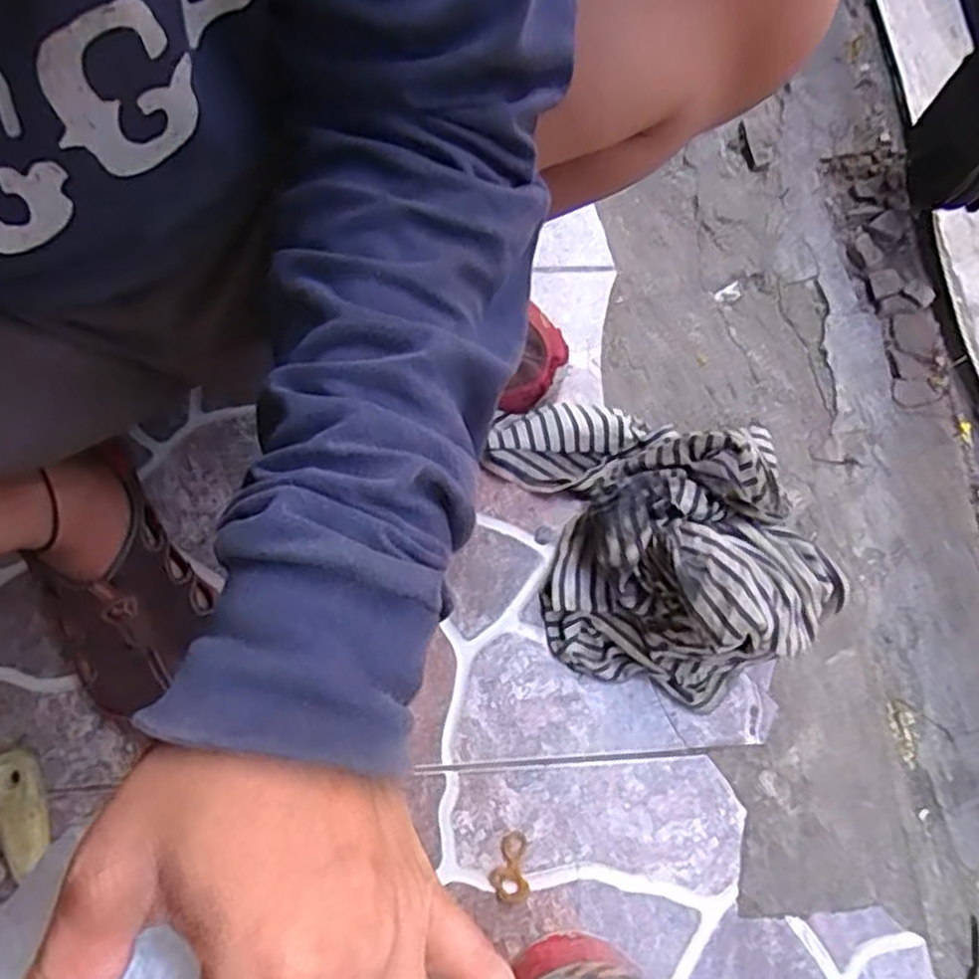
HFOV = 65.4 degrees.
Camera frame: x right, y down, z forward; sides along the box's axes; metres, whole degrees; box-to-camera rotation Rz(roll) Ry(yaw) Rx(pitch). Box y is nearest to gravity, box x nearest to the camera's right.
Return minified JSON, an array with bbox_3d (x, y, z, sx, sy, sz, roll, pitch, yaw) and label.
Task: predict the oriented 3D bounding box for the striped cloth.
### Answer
[{"bbox_3d":[0.110,0.033,0.531,0.170,0.119,0.218,-26,71,-8],"label":"striped cloth"}]

